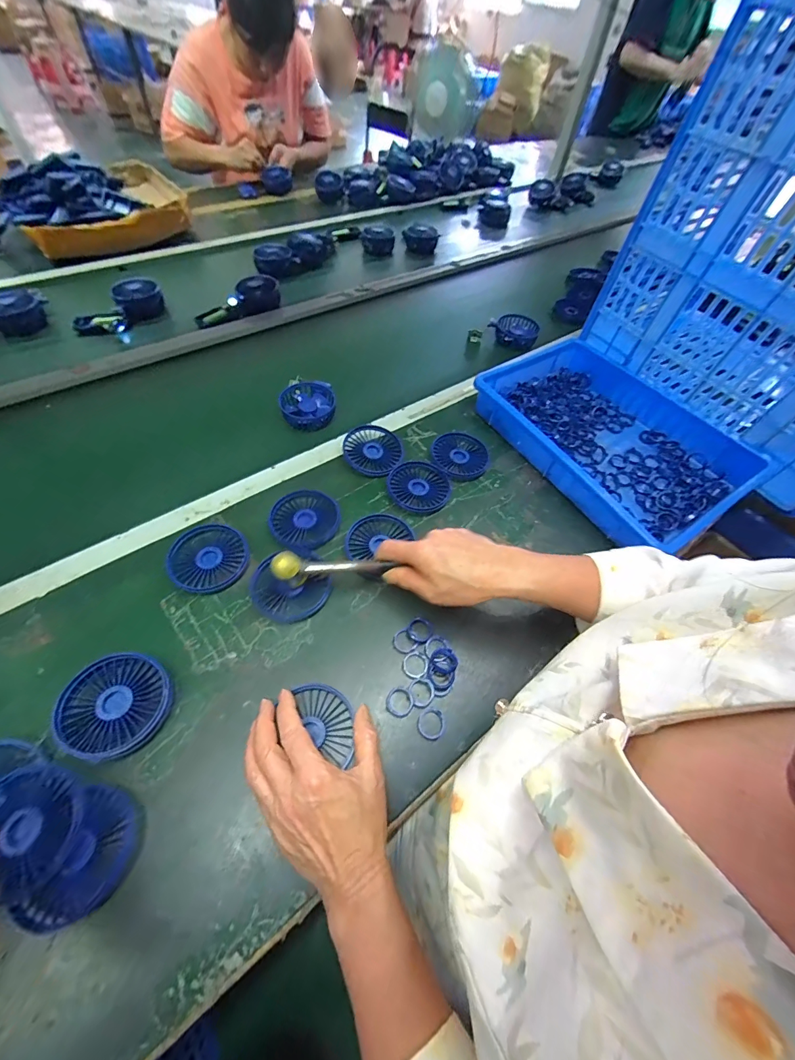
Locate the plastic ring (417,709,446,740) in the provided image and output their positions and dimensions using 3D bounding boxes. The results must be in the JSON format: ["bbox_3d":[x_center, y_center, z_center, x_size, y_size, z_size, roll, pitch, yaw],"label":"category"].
[{"bbox_3d":[0.034,0.194,0.388,0.028,0.004,0.029,2,55,-3],"label":"plastic ring"}]

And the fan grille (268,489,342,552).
[{"bbox_3d":[-0.117,-0.014,0.496,0.084,0.021,0.078,2,55,-3],"label":"fan grille"}]

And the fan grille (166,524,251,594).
[{"bbox_3d":[-0.220,0.034,0.456,0.082,0.020,0.086,2,55,-3],"label":"fan grille"}]

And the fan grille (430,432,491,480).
[{"bbox_3d":[0.095,-0.113,0.580,0.084,0.010,0.083,2,55,-3],"label":"fan grille"}]

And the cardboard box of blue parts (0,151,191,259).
[{"bbox_3d":[-0.723,-0.759,0.907,0.402,0.125,0.229,-27,62,-21],"label":"cardboard box of blue parts"}]

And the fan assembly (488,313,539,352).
[{"bbox_3d":[0.242,-0.415,0.811,0.098,0.037,0.080,16,56,6],"label":"fan assembly"}]

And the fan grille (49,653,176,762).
[{"bbox_3d":[-0.262,0.162,0.361,0.081,0.026,0.086,2,55,-3],"label":"fan grille"}]

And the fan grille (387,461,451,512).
[{"bbox_3d":[0.030,-0.059,0.542,0.085,0.014,0.086,2,55,-3],"label":"fan grille"}]

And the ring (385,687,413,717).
[{"bbox_3d":[0.001,0.178,0.398,0.026,0.004,0.027,2,55,-3],"label":"ring"}]

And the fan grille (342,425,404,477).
[{"bbox_3d":[-0.038,-0.116,0.571,0.087,0.021,0.085,2,55,-3],"label":"fan grille"}]

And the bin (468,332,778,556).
[{"bbox_3d":[0.313,-0.140,0.587,0.245,0.067,0.359,-29,63,-22],"label":"bin"}]

